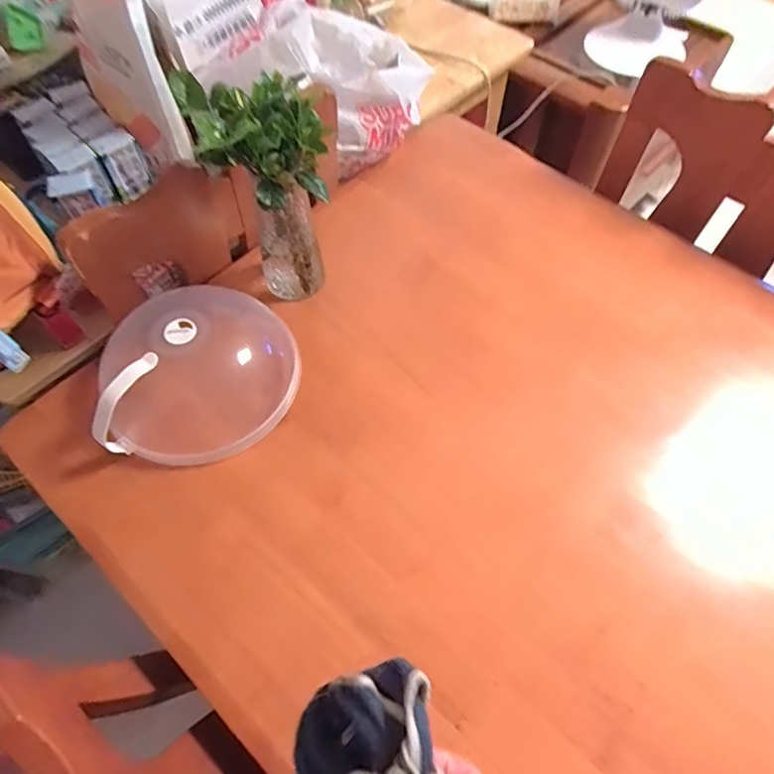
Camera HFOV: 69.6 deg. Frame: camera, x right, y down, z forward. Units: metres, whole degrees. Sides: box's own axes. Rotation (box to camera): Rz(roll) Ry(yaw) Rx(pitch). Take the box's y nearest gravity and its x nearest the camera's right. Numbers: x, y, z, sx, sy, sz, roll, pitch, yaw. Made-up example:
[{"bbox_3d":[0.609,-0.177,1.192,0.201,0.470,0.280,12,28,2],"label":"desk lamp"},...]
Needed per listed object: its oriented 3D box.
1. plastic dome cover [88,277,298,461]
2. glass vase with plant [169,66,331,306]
[{"bbox_3d":[-0.230,-0.033,0.687,0.220,0.102,0.223,-8,60,-6],"label":"plastic dome cover"},{"bbox_3d":[-0.143,-0.226,0.681,0.136,0.270,0.130,-17,62,-11],"label":"glass vase with plant"}]

